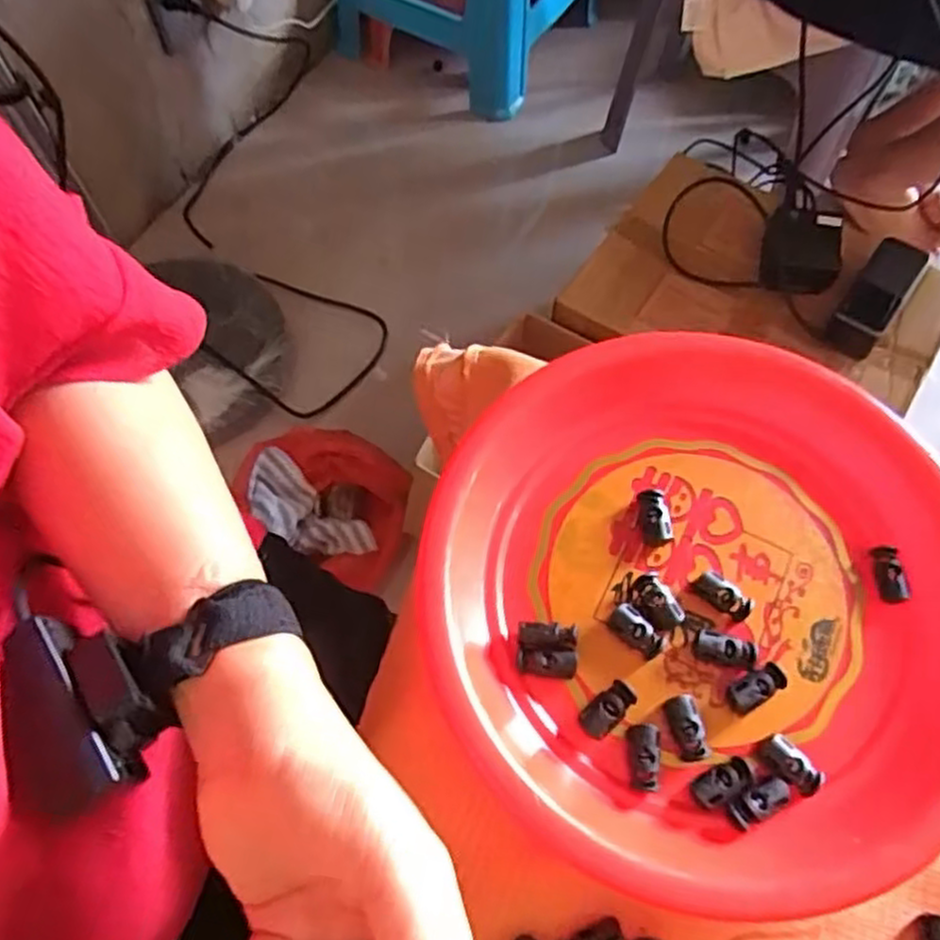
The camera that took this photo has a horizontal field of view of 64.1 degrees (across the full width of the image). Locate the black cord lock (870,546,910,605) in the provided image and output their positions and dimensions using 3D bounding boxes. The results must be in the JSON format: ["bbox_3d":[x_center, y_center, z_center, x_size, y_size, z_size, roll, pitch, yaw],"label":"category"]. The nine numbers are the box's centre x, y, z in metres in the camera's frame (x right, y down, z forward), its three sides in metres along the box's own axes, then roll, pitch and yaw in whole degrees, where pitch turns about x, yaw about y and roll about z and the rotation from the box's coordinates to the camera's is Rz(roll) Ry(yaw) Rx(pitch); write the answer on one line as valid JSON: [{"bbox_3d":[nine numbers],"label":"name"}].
[{"bbox_3d":[0.202,0.051,0.360,0.009,0.010,0.027,-6,66,-3],"label":"black cord lock"}]

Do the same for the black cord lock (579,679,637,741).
[{"bbox_3d":[0.061,0.106,0.333,0.026,0.008,0.014,-40,71,-16],"label":"black cord lock"}]

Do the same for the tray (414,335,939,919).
[{"bbox_3d":[0.112,0.053,0.349,0.260,0.029,0.242,-39,71,-16],"label":"tray"}]

